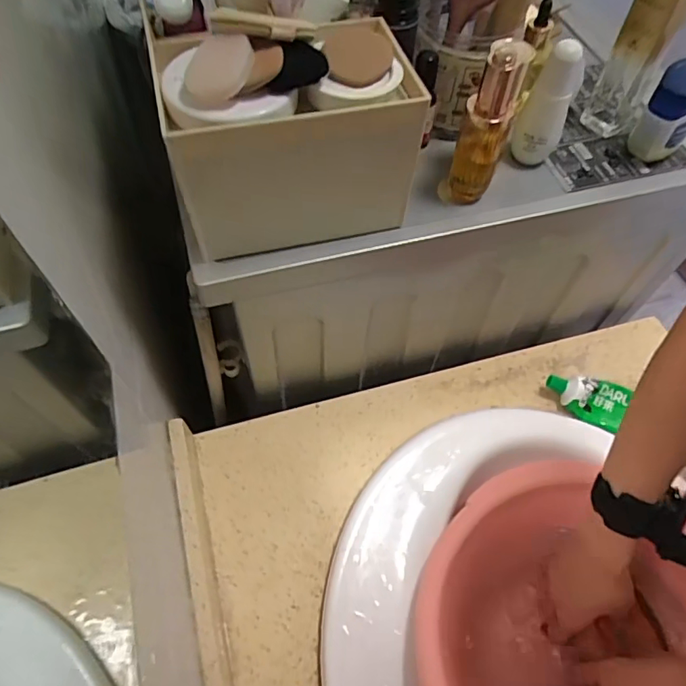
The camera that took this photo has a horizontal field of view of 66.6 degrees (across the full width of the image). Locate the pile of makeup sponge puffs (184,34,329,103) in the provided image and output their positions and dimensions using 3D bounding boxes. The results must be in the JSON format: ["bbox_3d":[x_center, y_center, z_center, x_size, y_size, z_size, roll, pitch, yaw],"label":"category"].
[{"bbox_3d":[-0.057,-0.184,0.345,0.091,0.023,0.033,-8,59,-7],"label":"pile of makeup sponge puffs"}]

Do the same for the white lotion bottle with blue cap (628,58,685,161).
[{"bbox_3d":[0.310,-0.218,0.494,0.050,0.082,0.058,37,64,19],"label":"white lotion bottle with blue cap"}]

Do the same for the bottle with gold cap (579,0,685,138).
[{"bbox_3d":[0.279,-0.279,0.477,0.053,0.182,0.043,30,62,15],"label":"bottle with gold cap"}]

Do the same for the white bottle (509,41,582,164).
[{"bbox_3d":[0.180,-0.208,0.469,0.038,0.106,0.031,31,62,16],"label":"white bottle"}]

